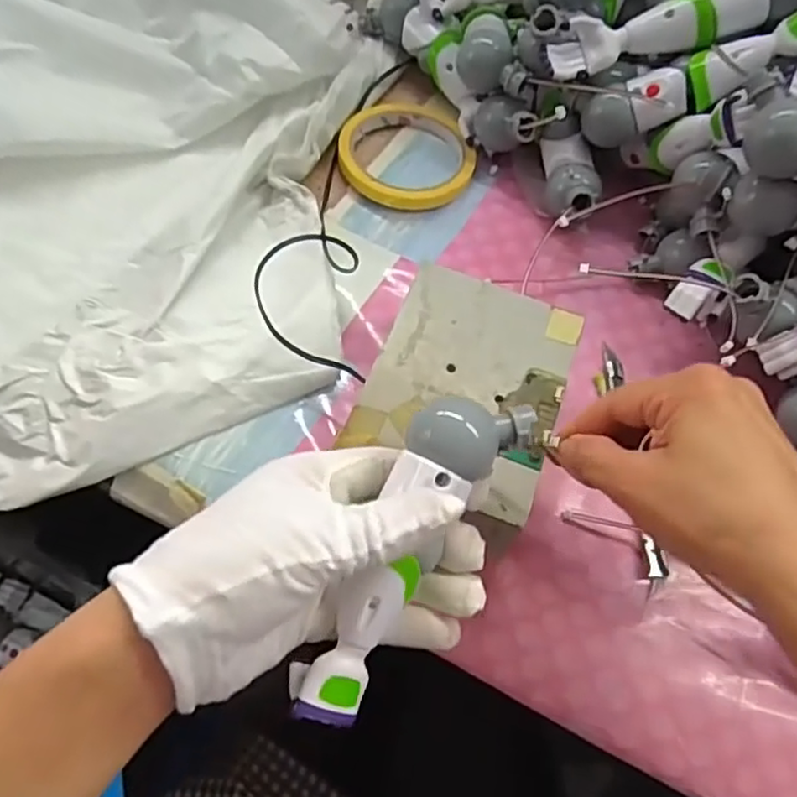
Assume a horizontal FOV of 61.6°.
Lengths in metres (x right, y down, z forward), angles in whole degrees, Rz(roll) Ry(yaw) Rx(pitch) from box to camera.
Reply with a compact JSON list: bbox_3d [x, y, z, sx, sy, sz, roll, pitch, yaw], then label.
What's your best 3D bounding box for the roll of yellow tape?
[{"bbox_3d":[0.006,-0.174,0.464,0.091,0.015,0.101,4,61,-2],"label":"roll of yellow tape"}]

